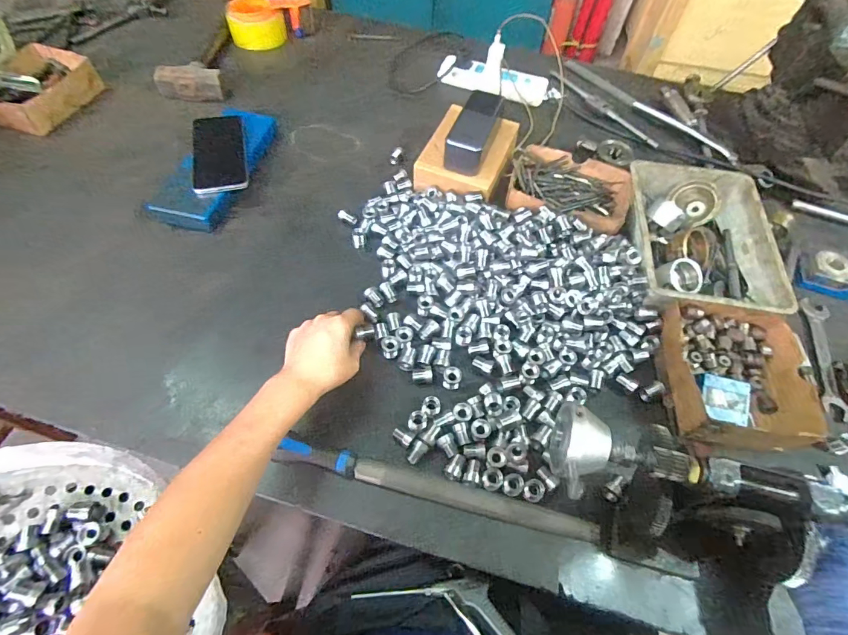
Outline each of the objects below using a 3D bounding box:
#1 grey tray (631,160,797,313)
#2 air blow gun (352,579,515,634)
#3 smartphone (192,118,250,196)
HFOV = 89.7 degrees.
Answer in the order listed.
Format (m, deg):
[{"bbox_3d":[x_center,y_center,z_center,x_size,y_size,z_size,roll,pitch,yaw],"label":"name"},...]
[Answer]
[{"bbox_3d":[0.372,-0.104,0.594,0.170,0.073,0.238,11,58,3],"label":"grey tray"},{"bbox_3d":[0.056,0.352,0.487,0.226,0.028,0.089,21,25,12],"label":"air blow gun"},{"bbox_3d":[-0.315,-0.251,0.657,0.075,0.014,0.163,-8,64,-17],"label":"smartphone"}]

